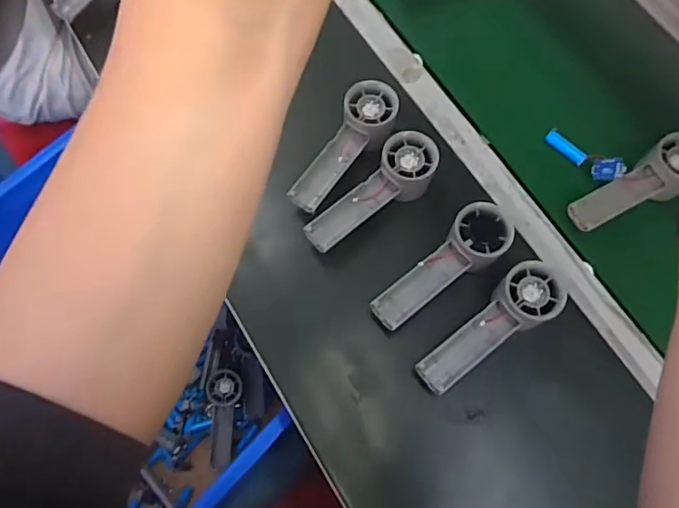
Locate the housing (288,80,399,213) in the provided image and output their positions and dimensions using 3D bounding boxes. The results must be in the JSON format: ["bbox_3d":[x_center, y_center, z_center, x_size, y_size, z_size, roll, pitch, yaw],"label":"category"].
[{"bbox_3d":[0.007,-0.116,0.574,0.058,0.041,0.164,31,71,9],"label":"housing"}]

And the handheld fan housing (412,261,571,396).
[{"bbox_3d":[0.145,0.071,0.510,0.161,0.041,0.057,-35,75,-14],"label":"handheld fan housing"}]

